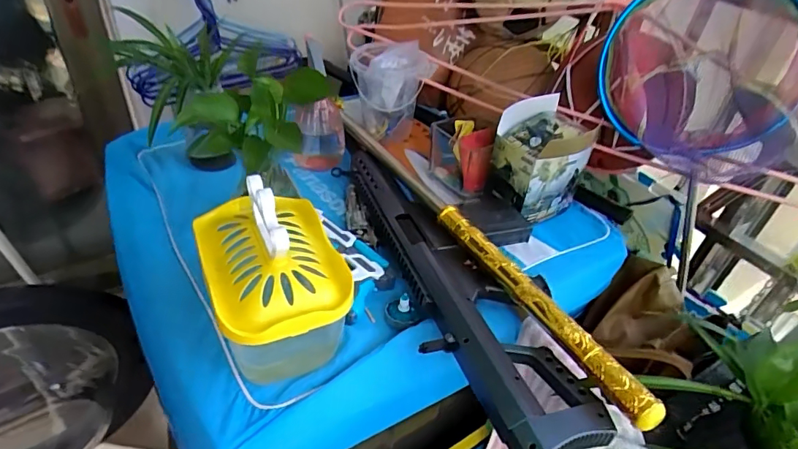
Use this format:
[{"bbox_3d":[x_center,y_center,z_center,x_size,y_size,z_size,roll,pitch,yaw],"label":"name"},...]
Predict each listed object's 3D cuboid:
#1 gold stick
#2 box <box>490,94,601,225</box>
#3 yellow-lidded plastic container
[{"bbox_3d":[0.132,0.072,0.486,0.024,0.028,0.307,-15,44,-24],"label":"gold stick"},{"bbox_3d":[0.199,-0.083,0.688,0.128,0.152,0.108,-19,46,-28],"label":"box"},{"bbox_3d":[-0.122,0.049,0.464,0.121,0.152,0.201,-14,43,-23],"label":"yellow-lidded plastic container"}]

